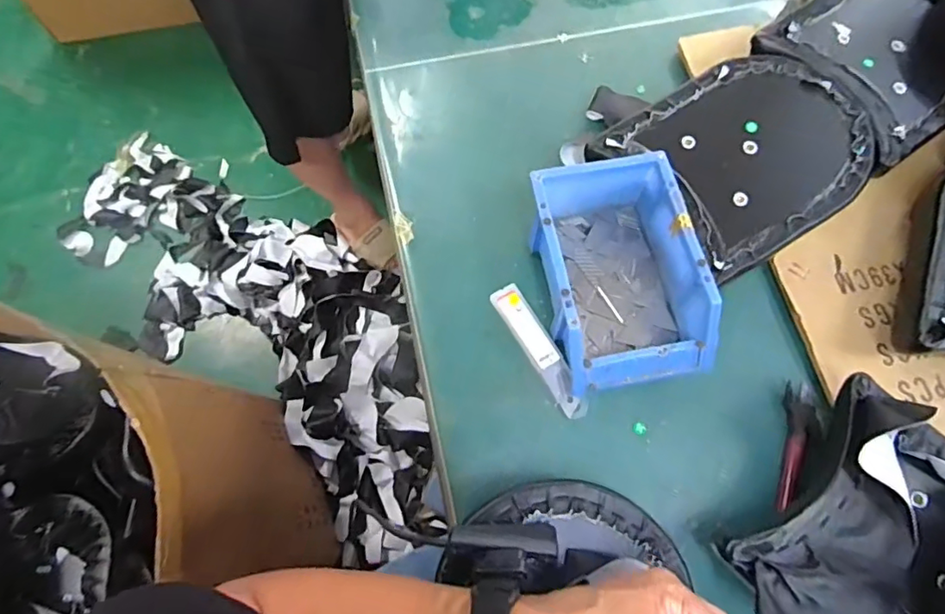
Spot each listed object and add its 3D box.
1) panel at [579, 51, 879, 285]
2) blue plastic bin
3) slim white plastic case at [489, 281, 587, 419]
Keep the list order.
[{"bbox_3d":[0.244,-0.139,0.494,0.202,0.023,0.173,-32,72,-12],"label":"panel"},{"bbox_3d":[0.125,-0.027,0.472,0.126,0.077,0.179,-9,69,-4],"label":"blue plastic bin"},{"bbox_3d":[0.059,0.036,0.479,0.026,0.014,0.126,-29,71,-11],"label":"slim white plastic case"}]

